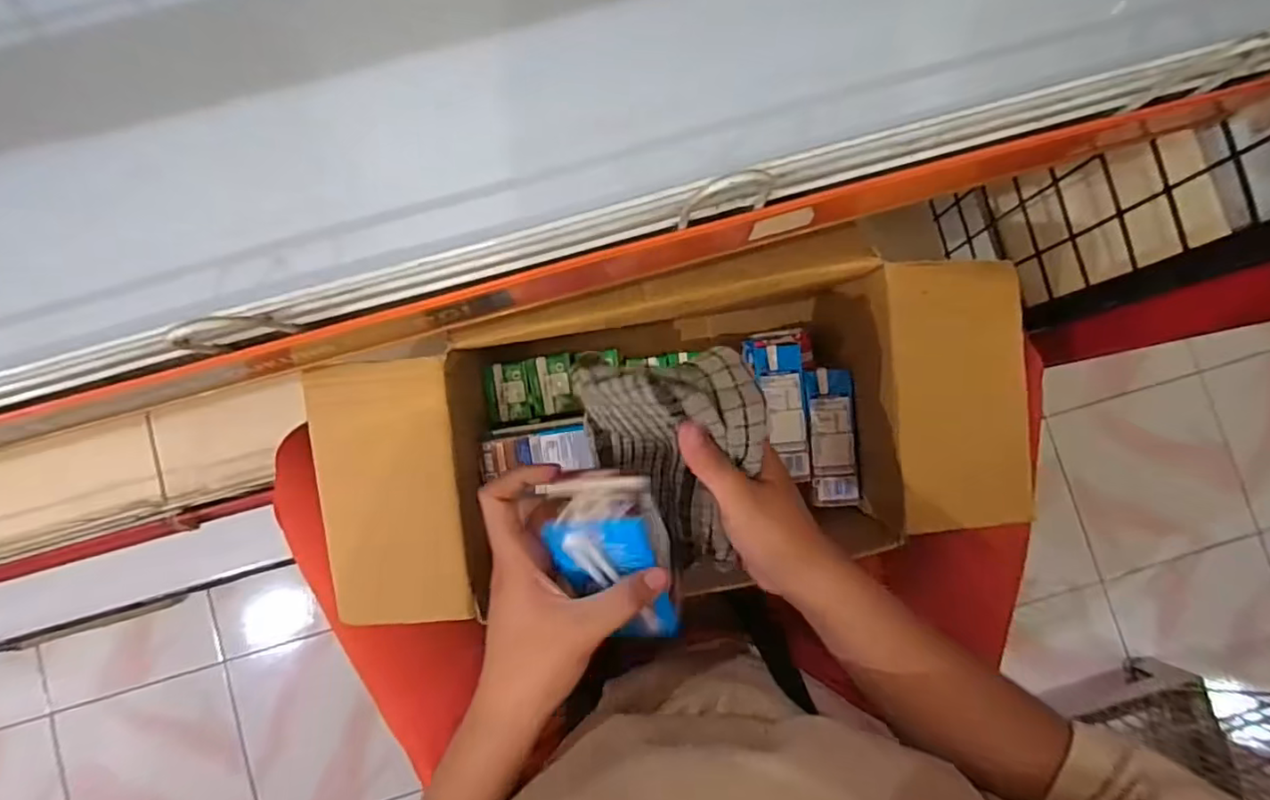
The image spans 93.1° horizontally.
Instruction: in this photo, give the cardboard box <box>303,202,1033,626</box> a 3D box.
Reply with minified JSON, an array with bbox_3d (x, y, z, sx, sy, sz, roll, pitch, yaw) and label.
[{"bbox_3d":[0.023,0.023,0.487,0.488,0.199,0.201,-9,85,-2],"label":"cardboard box"}]

